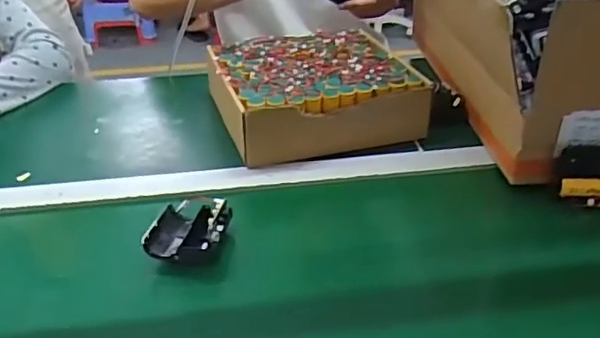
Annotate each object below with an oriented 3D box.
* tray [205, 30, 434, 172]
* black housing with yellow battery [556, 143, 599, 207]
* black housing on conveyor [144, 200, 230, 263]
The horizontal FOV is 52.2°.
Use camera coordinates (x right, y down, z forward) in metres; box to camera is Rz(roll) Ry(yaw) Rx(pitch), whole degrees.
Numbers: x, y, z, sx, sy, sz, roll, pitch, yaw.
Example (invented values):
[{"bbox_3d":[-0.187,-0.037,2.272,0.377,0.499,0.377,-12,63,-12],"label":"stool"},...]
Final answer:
[{"bbox_3d":[0.015,-0.100,0.805,0.233,0.077,0.222,-10,34,-18],"label":"tray"},{"bbox_3d":[0.318,0.006,0.654,0.079,0.052,0.046,-1,32,-4],"label":"black housing with yellow battery"},{"bbox_3d":[-0.107,0.059,0.595,0.073,0.031,0.078,4,32,3],"label":"black housing on conveyor"}]

